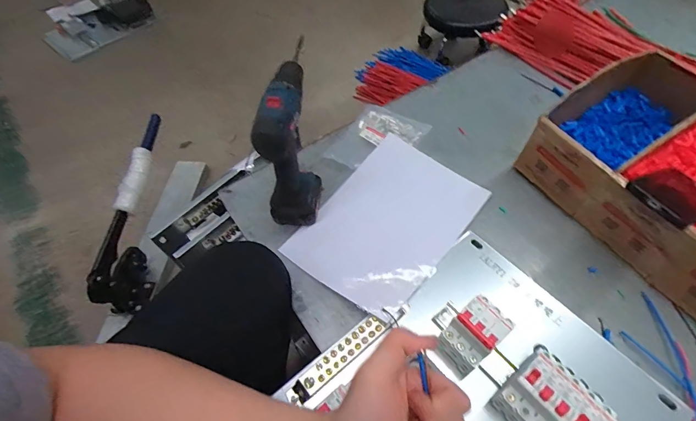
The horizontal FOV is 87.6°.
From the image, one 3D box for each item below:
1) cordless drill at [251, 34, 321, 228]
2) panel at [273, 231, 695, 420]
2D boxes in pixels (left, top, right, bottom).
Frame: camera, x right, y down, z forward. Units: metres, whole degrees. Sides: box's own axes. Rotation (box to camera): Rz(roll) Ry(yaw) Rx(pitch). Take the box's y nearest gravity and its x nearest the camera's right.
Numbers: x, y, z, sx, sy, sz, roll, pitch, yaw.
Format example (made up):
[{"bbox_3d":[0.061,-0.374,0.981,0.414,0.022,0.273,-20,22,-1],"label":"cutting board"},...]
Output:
[{"bbox_3d":[-0.082,-0.089,0.518,0.074,0.207,0.166,-4,57,-3],"label":"cordless drill"},{"bbox_3d":[0.137,0.219,0.387,0.400,0.074,0.313,-34,61,-19],"label":"panel"}]

